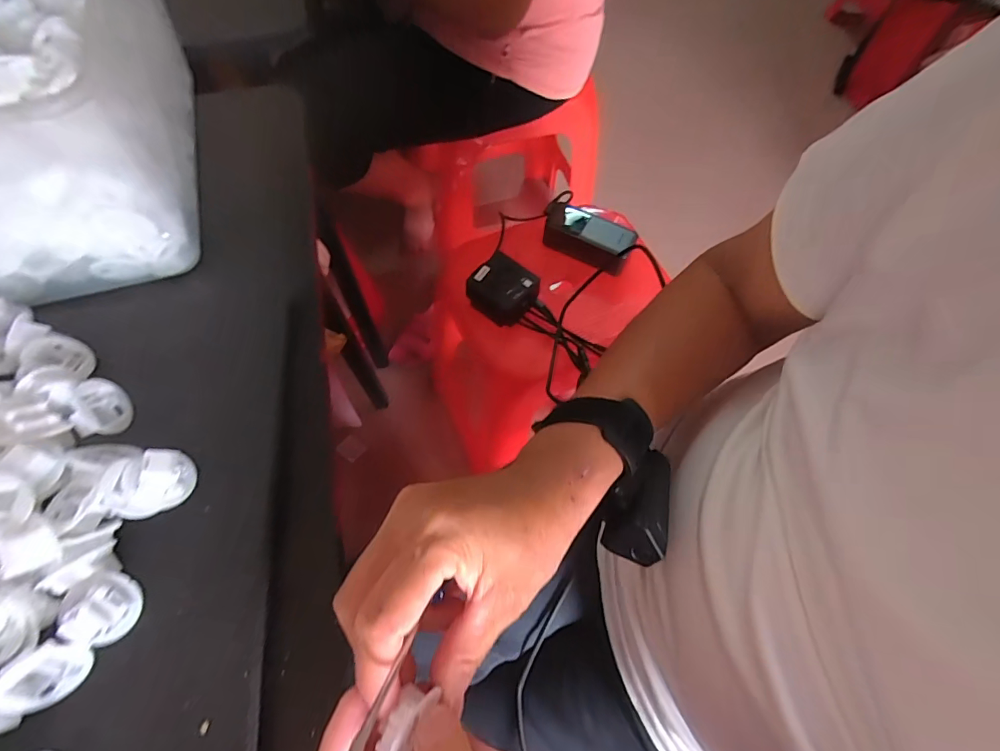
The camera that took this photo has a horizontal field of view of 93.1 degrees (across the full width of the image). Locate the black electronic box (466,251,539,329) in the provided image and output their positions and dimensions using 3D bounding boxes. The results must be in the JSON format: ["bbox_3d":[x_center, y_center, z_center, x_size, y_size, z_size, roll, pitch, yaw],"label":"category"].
[{"bbox_3d":[0.001,-0.116,0.656,0.083,0.050,0.074,39,69,16],"label":"black electronic box"}]

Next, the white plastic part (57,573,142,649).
[{"bbox_3d":[-0.198,0.116,0.236,0.031,0.016,0.030,21,48,-40],"label":"white plastic part"}]

